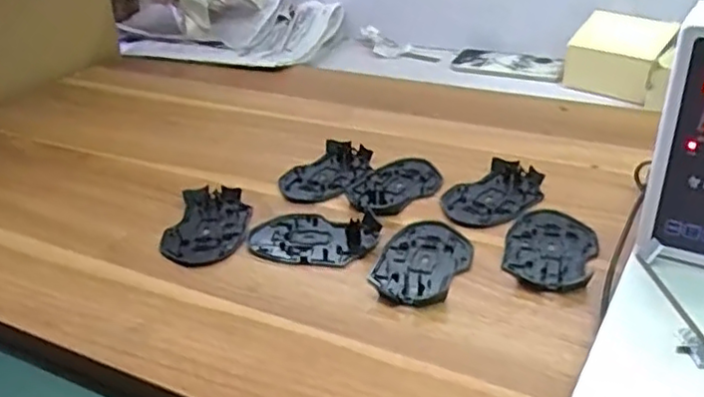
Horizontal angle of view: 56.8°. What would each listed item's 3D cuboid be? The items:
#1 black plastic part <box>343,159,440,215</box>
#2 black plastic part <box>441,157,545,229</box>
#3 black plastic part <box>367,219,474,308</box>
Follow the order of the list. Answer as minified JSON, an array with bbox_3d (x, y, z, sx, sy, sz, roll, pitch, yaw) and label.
[{"bbox_3d":[0.044,-0.014,0.660,0.072,0.007,0.117,22,40,36],"label":"black plastic part"},{"bbox_3d":[0.137,-0.003,0.635,0.074,0.012,0.120,24,41,38],"label":"black plastic part"},{"bbox_3d":[0.060,0.052,0.551,0.072,0.006,0.106,17,37,31],"label":"black plastic part"}]

